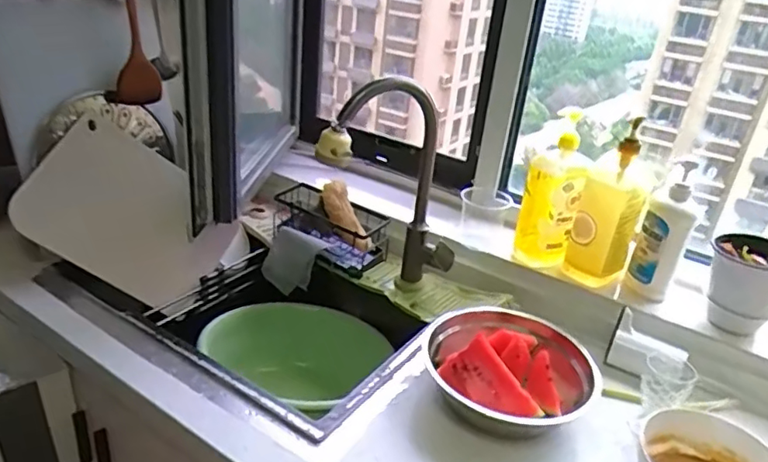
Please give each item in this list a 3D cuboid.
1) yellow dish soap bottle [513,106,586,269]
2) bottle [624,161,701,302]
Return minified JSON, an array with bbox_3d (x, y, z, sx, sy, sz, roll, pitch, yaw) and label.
[{"bbox_3d":[0.300,-0.061,1.045,0.077,0.299,0.076,0,28,-11],"label":"yellow dish soap bottle"},{"bbox_3d":[0.473,0.010,0.984,0.076,0.250,0.055,18,29,21],"label":"bottle"}]

